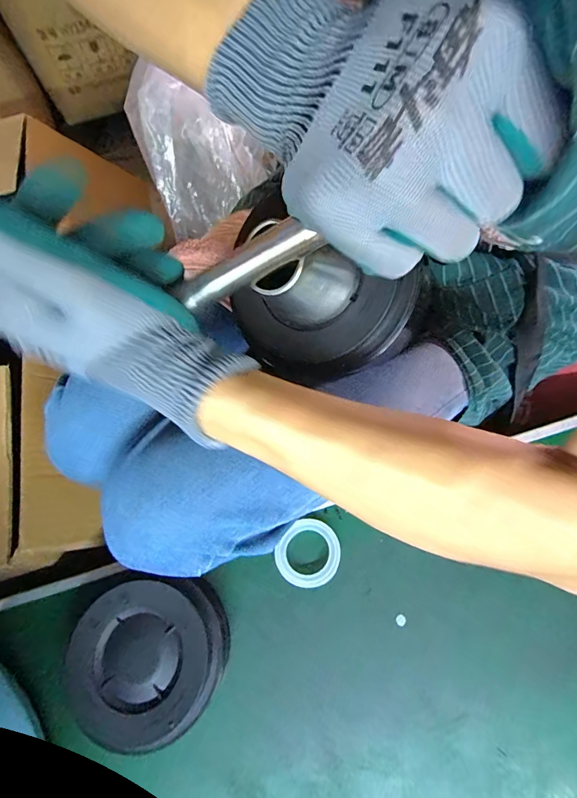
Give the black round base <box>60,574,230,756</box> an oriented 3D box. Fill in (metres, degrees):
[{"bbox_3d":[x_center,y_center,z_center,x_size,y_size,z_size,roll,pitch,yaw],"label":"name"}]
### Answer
[{"bbox_3d":[-0.110,0.204,0.320,0.116,0.044,0.113,-1,71,2],"label":"black round base"}]

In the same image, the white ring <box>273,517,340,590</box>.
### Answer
[{"bbox_3d":[0.018,0.139,0.356,0.053,0.016,0.057,-1,70,3],"label":"white ring"}]

